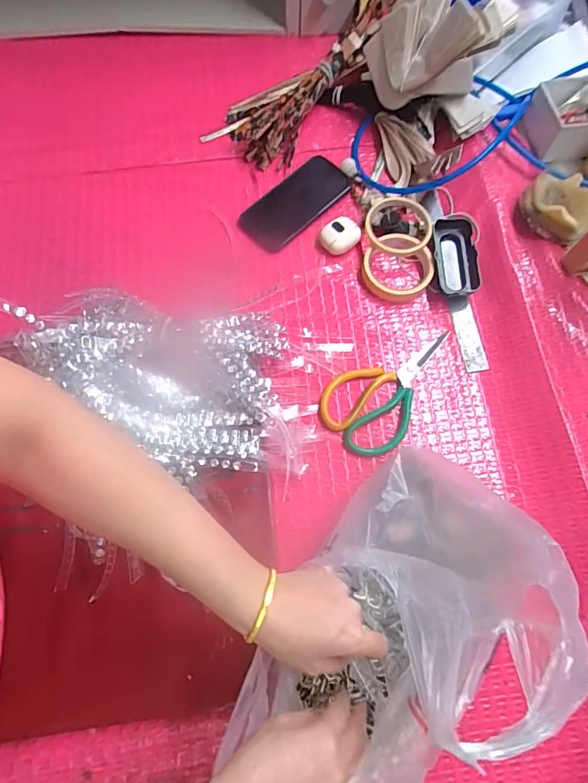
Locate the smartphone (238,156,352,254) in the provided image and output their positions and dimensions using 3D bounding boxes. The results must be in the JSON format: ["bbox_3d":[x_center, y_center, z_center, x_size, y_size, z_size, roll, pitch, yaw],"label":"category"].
[{"bbox_3d":[0.000,-0.263,0.625,0.077,0.009,0.167,42,77,13],"label":"smartphone"}]

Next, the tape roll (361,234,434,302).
[{"bbox_3d":[0.136,-0.162,0.585,0.092,0.018,0.084,-40,76,-12],"label":"tape roll"}]

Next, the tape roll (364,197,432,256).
[{"bbox_3d":[0.138,-0.220,0.597,0.085,0.020,0.088,0,72,0],"label":"tape roll"}]

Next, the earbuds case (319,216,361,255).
[{"bbox_3d":[0.062,-0.208,0.597,0.042,0.023,0.053,43,77,13],"label":"earbuds case"}]

